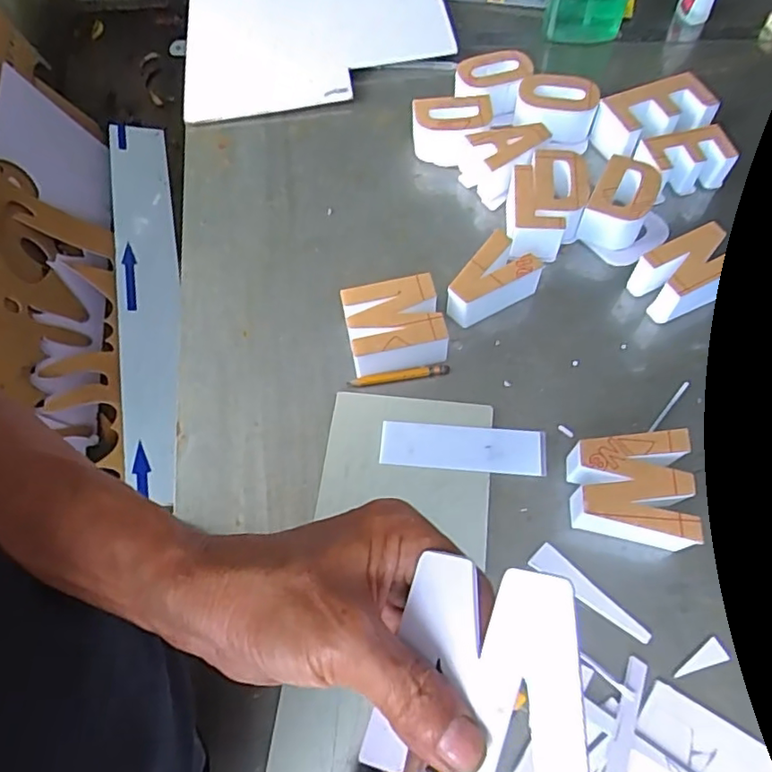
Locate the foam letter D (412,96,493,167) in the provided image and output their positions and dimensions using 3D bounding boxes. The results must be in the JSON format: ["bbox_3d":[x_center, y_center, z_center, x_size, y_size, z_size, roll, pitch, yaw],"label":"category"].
[{"bbox_3d":[0.071,-0.280,0.644,0.082,0.047,0.063,5,63,5],"label":"foam letter D"}]

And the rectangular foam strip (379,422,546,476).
[{"bbox_3d":[0.064,0.052,0.490,0.136,0.006,0.038,4,63,5],"label":"rectangular foam strip"}]

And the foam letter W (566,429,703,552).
[{"bbox_3d":[0.185,0.083,0.447,0.088,0.046,0.085,1,64,2],"label":"foam letter W"}]

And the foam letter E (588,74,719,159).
[{"bbox_3d":[0.292,-0.286,0.639,0.117,0.059,0.069,-20,63,-7],"label":"foam letter E"}]

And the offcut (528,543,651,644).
[{"bbox_3d":[0.153,0.154,0.434,0.095,0.005,0.022,34,69,18],"label":"offcut"}]

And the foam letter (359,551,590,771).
[{"bbox_3d":[0.034,0.107,0.213,0.078,0.005,0.078,3,78,21],"label":"foam letter"}]

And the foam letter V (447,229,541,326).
[{"bbox_3d":[0.096,-0.092,0.544,0.084,0.047,0.052,-42,68,-17],"label":"foam letter V"}]

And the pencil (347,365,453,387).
[{"bbox_3d":[0.012,-0.008,0.523,0.091,0.007,0.007,-8,63,-2],"label":"pencil"}]

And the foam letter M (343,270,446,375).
[{"bbox_3d":[0.008,-0.051,0.525,0.080,0.047,0.071,-11,63,-3],"label":"foam letter M"}]

